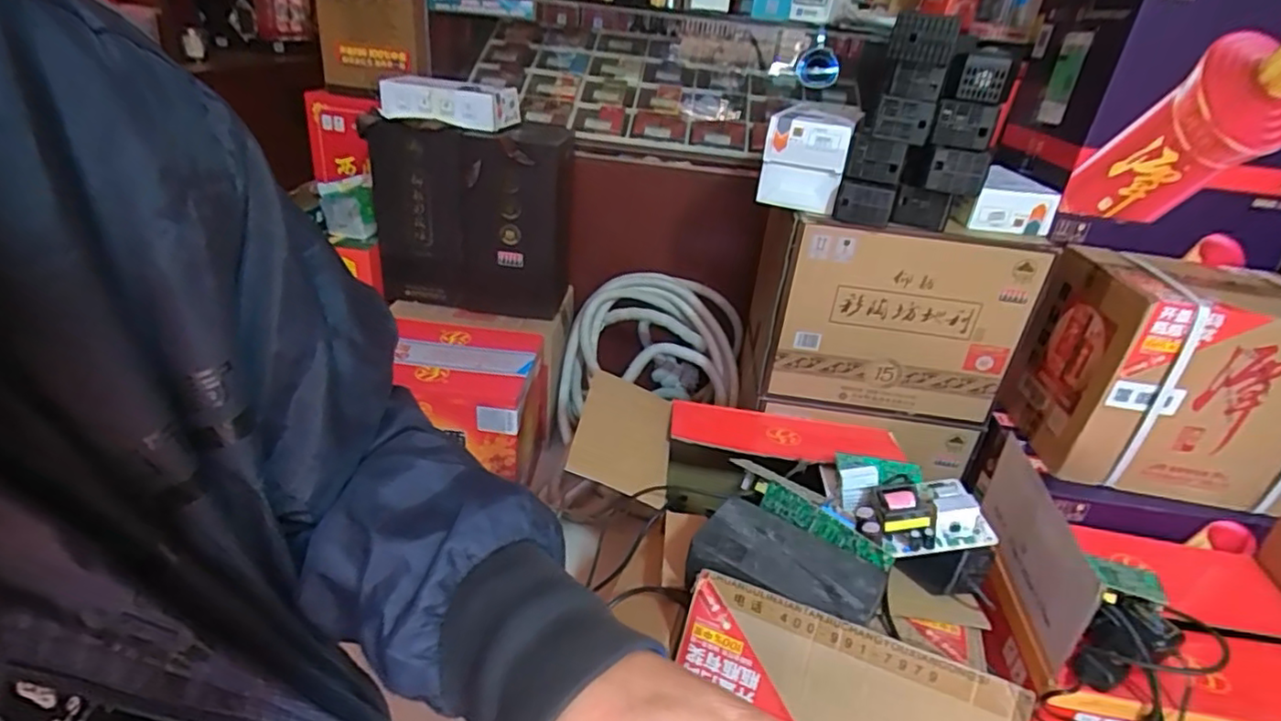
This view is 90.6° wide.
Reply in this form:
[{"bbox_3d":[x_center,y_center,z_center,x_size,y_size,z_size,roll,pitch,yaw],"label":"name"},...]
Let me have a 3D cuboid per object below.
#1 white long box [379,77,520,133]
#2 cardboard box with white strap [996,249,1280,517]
[{"bbox_3d":[-0.367,-0.496,1.217,0.240,0.066,0.125,12,30,10],"label":"white long box"},{"bbox_3d":[0.776,0.023,0.930,0.337,0.284,0.220,11,30,8],"label":"cardboard box with white strap"}]

